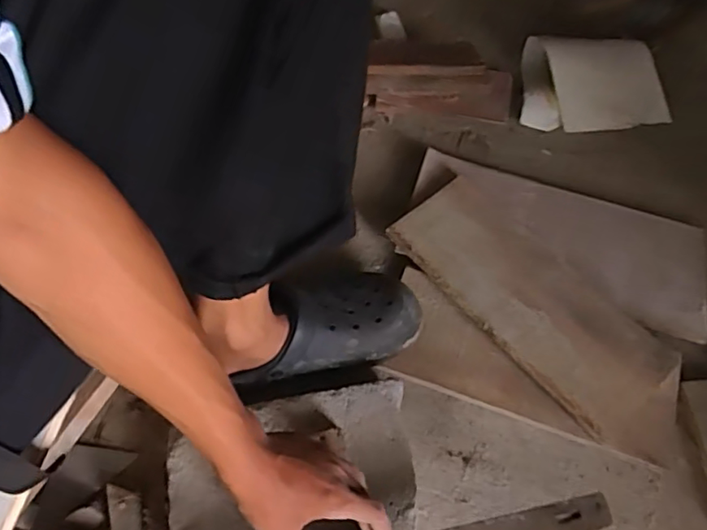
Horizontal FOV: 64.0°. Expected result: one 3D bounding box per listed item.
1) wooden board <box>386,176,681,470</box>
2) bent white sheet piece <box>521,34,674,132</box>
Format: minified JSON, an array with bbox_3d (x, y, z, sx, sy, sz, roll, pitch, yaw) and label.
[{"bbox_3d":[0.227,0.054,0.694,0.394,0.016,0.148,42,67,15],"label":"wooden board"},{"bbox_3d":[0.364,-0.291,0.884,0.227,0.058,0.167,-5,62,-5],"label":"bent white sheet piece"}]

